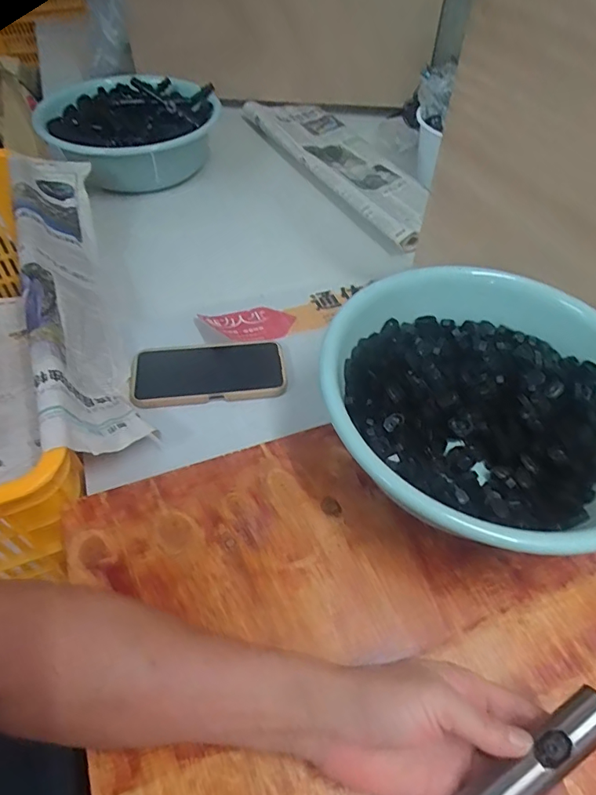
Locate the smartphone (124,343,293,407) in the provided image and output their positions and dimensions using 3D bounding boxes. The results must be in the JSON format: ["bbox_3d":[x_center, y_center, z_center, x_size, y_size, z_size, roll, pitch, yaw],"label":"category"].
[{"bbox_3d":[-0.100,-0.028,0.549,0.170,0.016,0.081,-6,51,-8],"label":"smartphone"}]

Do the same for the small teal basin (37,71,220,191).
[{"bbox_3d":[-0.295,-0.486,0.875,0.304,0.121,0.314,-15,53,-15],"label":"small teal basin"}]

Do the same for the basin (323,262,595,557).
[{"bbox_3d":[0.168,0.011,0.456,0.286,0.105,0.264,2,51,-2],"label":"basin"}]

